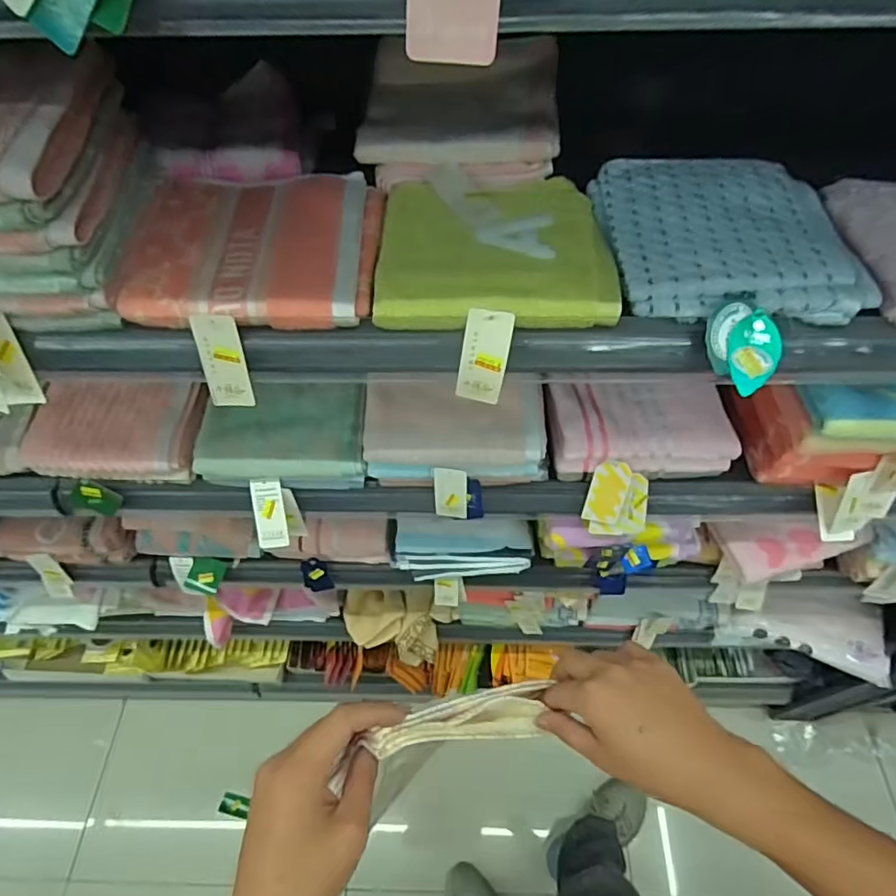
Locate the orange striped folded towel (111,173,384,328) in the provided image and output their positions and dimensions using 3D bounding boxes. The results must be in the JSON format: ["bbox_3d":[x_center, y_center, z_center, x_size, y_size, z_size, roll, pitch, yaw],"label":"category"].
[{"bbox_3d":[-0.156,-0.169,0.462,0.193,0.027,0.162,0,56,1],"label":"orange striped folded towel"}]

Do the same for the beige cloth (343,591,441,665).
[{"bbox_3d":[-0.113,0.348,1.094,0.181,0.122,0.107,4,56,3],"label":"beige cloth"}]

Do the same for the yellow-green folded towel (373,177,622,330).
[{"bbox_3d":[0.037,-0.164,0.458,0.182,0.020,0.164,-1,56,0],"label":"yellow-green folded towel"}]

